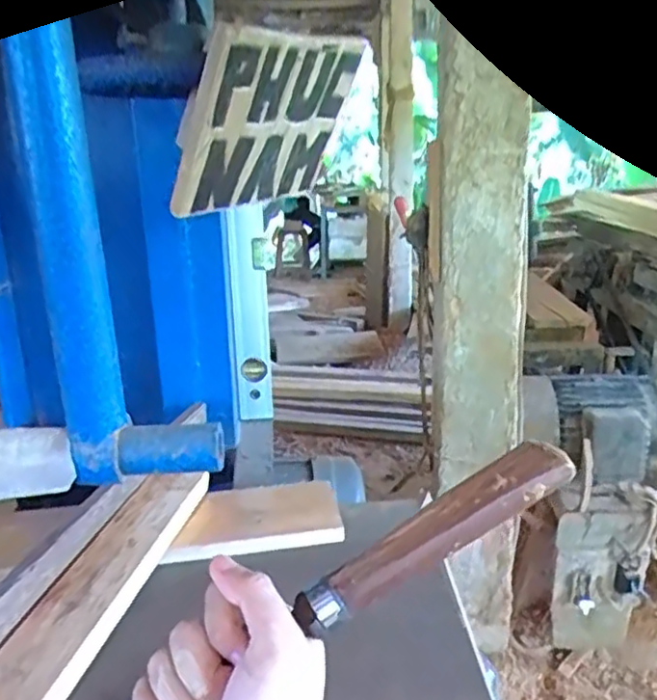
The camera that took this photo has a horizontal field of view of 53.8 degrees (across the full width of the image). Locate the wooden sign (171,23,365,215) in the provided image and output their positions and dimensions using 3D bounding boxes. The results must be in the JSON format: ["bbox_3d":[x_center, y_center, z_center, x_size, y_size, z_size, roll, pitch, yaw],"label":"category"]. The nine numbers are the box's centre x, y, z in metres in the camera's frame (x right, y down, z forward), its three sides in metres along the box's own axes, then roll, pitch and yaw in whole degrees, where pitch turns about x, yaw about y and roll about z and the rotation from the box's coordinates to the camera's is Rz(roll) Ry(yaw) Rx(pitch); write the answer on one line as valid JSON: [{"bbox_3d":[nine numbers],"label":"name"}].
[{"bbox_3d":[-0.047,-0.188,0.540,0.009,0.151,0.189,35,35,22],"label":"wooden sign"}]

